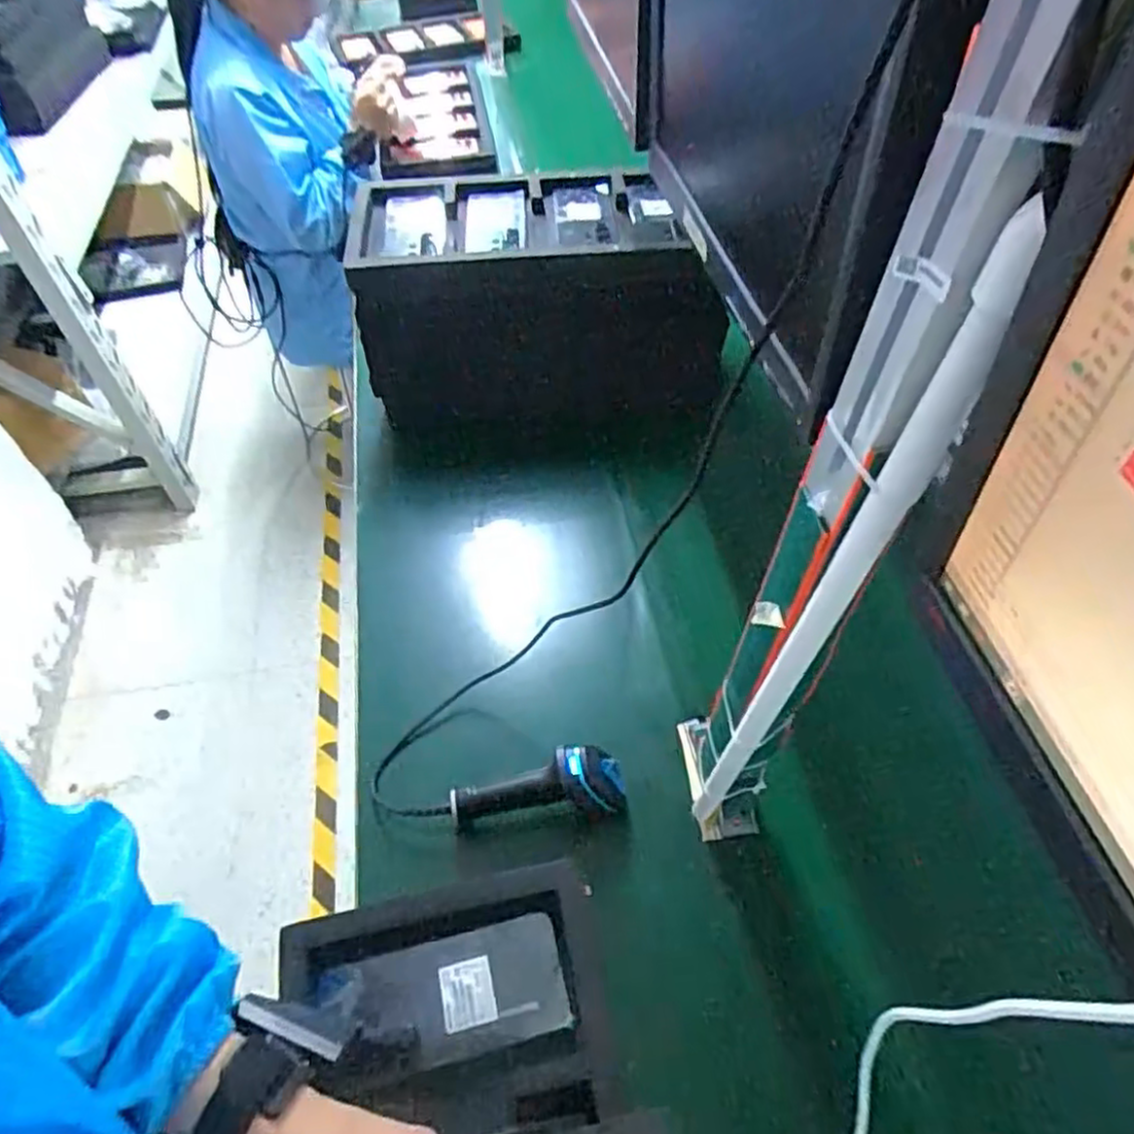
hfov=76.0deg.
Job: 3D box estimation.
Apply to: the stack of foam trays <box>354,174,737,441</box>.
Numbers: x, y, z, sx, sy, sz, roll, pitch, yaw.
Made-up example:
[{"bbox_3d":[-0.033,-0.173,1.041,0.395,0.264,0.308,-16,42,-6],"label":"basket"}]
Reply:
[{"bbox_3d":[-0.047,-0.369,1.042,0.462,0.255,0.248,0,52,-1],"label":"stack of foam trays"}]

